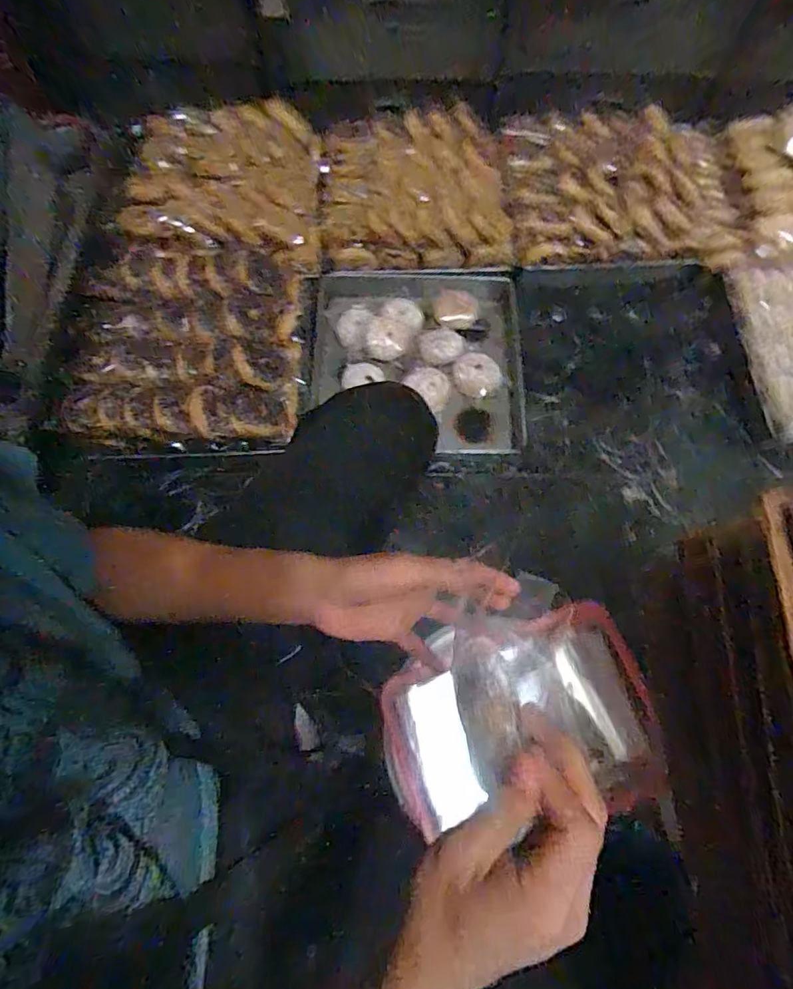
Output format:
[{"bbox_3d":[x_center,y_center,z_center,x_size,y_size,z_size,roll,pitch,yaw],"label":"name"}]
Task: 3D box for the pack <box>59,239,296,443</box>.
[{"bbox_3d":[-0.385,-0.303,0.968,0.390,0.089,0.442,-3,69,-2],"label":"pack"}]

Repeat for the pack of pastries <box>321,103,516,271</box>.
[{"bbox_3d":[0.040,-0.670,1.126,0.397,0.132,0.362,-2,69,-1],"label":"pack of pastries"}]

